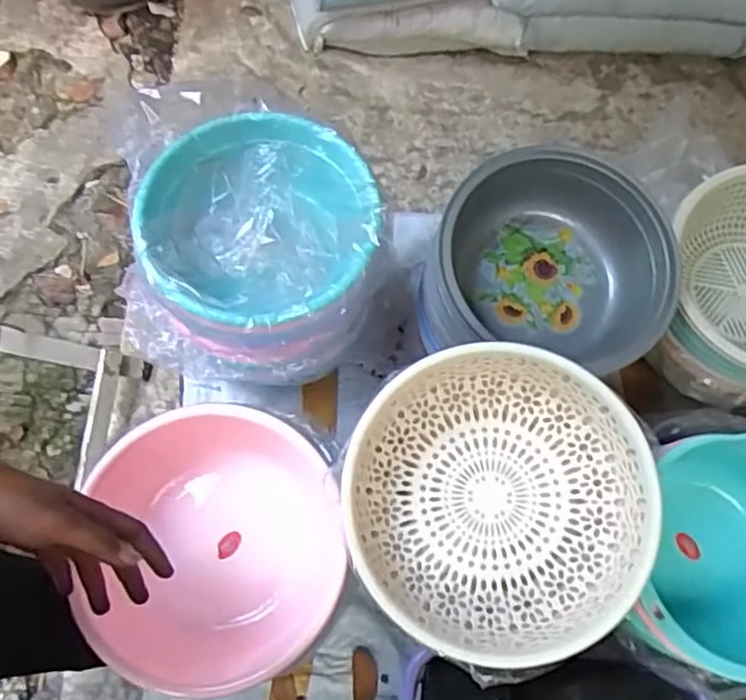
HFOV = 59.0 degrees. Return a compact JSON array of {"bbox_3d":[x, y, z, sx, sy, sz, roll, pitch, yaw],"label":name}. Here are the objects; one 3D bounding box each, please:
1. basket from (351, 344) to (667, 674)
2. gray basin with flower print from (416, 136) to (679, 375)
[{"bbox_3d":[0.102,0.130,0.573,0.241,0.098,0.240,0,74,0],"label":"basket"},{"bbox_3d":[0.184,-0.089,0.702,0.238,0.106,0.202,8,74,2],"label":"gray basin with flower print"}]

